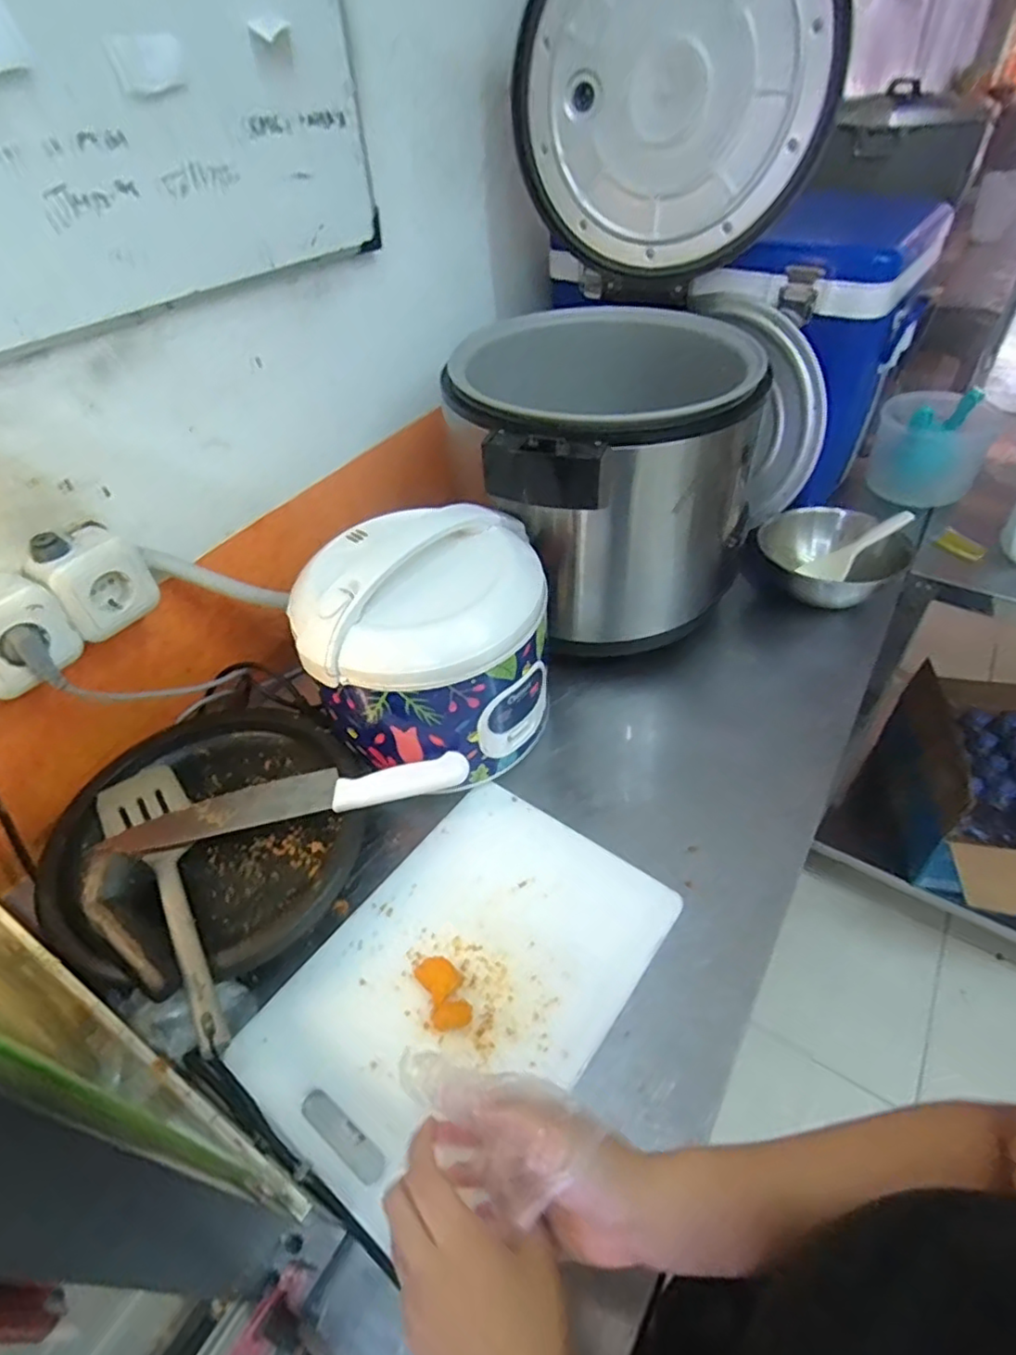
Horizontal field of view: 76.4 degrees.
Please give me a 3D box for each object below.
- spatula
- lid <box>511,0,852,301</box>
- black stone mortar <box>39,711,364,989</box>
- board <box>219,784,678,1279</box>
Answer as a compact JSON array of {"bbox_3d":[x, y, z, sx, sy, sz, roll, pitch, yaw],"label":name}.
[{"bbox_3d":[-0.291,0.189,0.581,0.075,0.045,0.318,-32,51,-25],"label":"spatula"},{"bbox_3d":[0.196,-0.672,0.741,0.336,0.389,0.051,18,49,20],"label":"lid"},{"bbox_3d":[-0.287,0.159,0.641,0.298,0.080,0.283,-2,45,2],"label":"black stone mortar"},{"bbox_3d":[-0.037,0.261,0.570,0.243,0.017,0.346,28,53,28],"label":"board"}]

